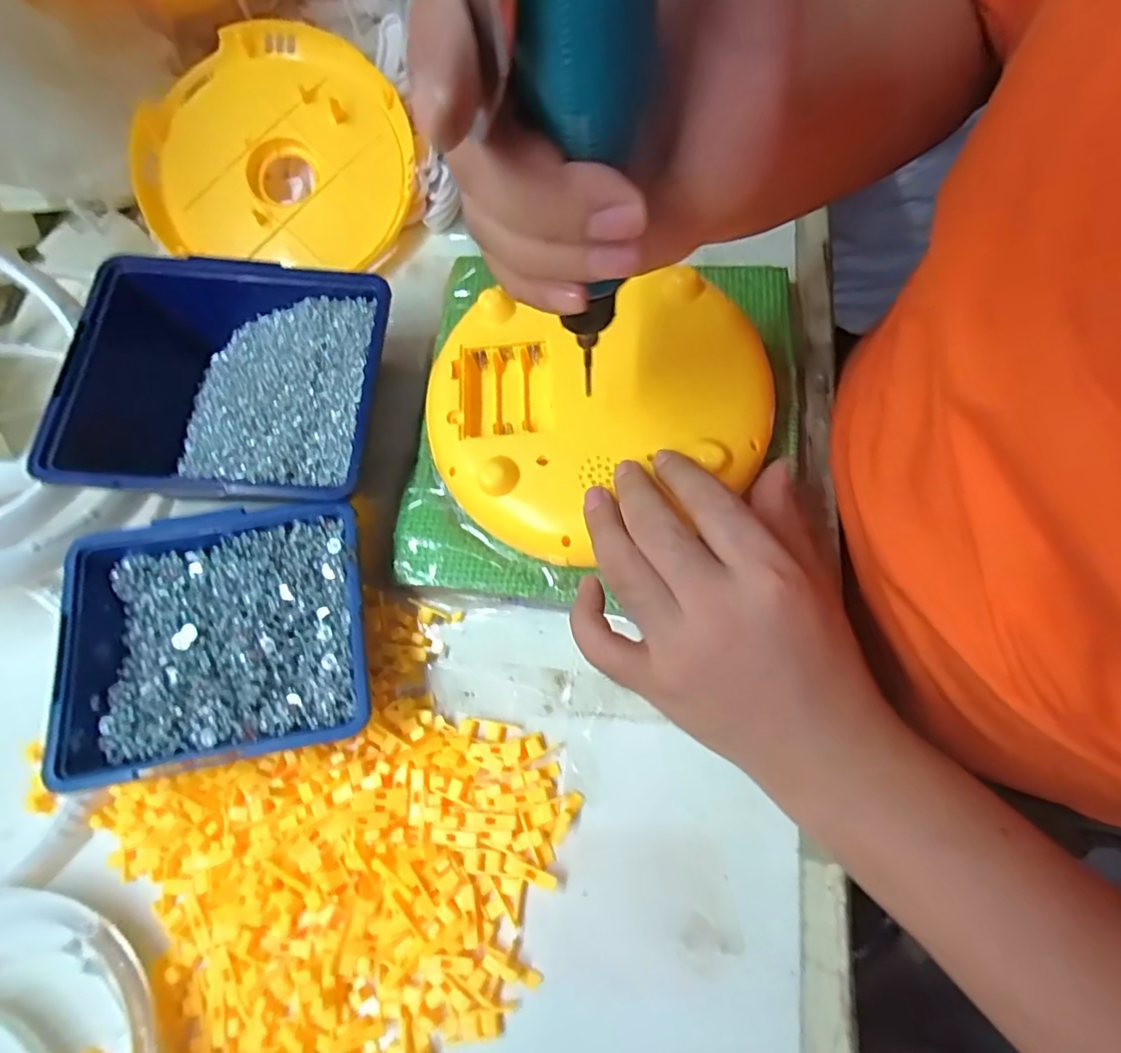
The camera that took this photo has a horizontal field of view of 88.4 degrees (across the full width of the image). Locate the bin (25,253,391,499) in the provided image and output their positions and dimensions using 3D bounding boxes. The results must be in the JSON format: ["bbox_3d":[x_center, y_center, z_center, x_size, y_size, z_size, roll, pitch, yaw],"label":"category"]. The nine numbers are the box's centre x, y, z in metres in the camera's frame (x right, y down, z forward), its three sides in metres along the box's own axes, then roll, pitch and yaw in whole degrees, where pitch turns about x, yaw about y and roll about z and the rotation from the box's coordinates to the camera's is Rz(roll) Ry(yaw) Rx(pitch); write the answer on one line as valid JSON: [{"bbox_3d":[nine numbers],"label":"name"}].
[{"bbox_3d":[-0.186,-0.078,0.336,0.167,0.060,0.144,0,69,2],"label":"bin"}]

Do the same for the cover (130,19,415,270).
[{"bbox_3d":[-0.198,-0.262,0.412,0.177,0.041,0.157,-3,90,-3],"label":"cover"}]

